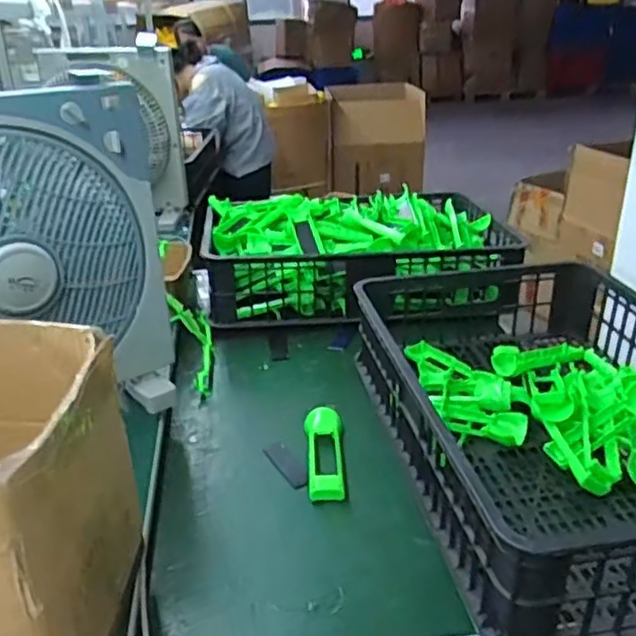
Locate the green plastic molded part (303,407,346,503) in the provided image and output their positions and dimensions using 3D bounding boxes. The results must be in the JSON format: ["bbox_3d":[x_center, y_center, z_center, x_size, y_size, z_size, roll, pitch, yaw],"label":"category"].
[{"bbox_3d":[0.007,0.168,0.839,0.048,0.018,0.184,-1,25,1],"label":"green plastic molded part"}]

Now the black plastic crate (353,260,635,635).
[{"bbox_3d":[0.291,0.091,0.861,0.400,0.143,0.671,-5,26,-8],"label":"black plastic crate"}]

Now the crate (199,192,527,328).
[{"bbox_3d":[0.069,-0.140,1.294,0.578,0.155,0.402,-6,26,-11],"label":"crate"}]

